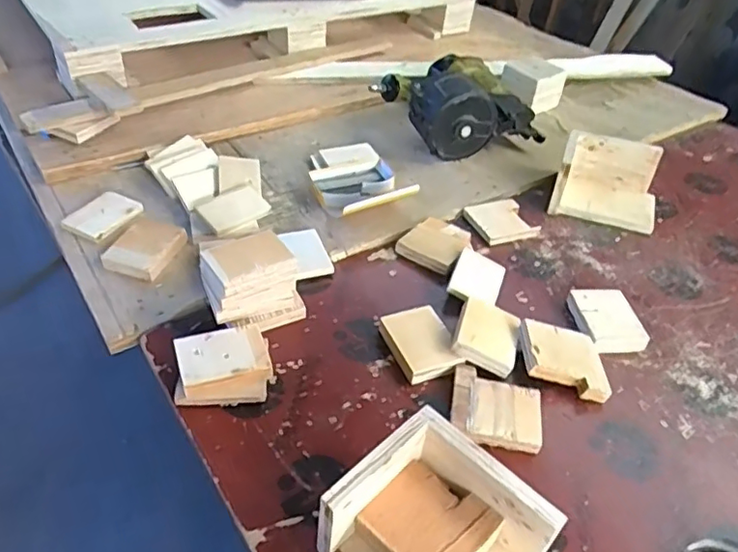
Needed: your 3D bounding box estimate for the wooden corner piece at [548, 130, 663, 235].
[{"bbox_3d":[0.379,-0.152,0.939,0.163,0.087,0.126,16,44,13],"label":"wooden corner piece"}]

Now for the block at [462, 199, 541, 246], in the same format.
[{"bbox_3d":[0.201,-0.083,0.901,0.092,0.014,0.090,-15,46,-19],"label":"block"}]

